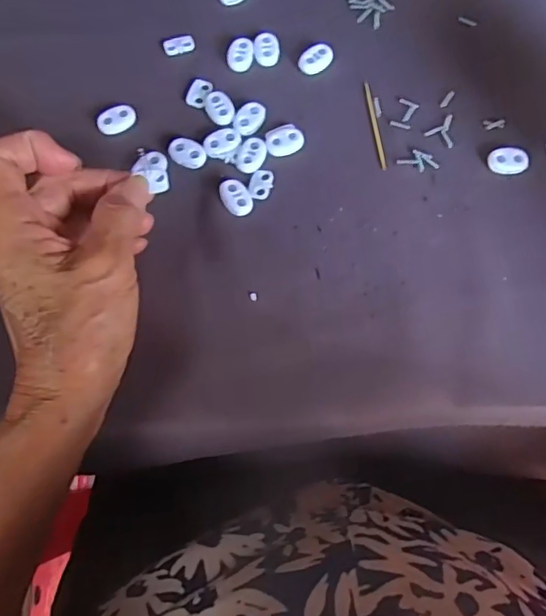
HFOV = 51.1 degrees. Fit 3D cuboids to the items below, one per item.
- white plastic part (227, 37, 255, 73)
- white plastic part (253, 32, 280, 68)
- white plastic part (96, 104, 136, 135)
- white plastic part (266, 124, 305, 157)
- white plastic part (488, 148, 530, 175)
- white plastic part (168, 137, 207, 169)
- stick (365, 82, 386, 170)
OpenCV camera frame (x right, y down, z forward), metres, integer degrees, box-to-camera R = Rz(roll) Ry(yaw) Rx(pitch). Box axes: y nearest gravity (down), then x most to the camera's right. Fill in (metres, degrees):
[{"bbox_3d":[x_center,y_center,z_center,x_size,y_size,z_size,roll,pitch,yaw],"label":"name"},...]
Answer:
[{"bbox_3d":[-0.020,-0.157,0.353,0.016,0.004,0.023,10,72,3],"label":"white plastic part"},{"bbox_3d":[-0.004,-0.161,0.355,0.016,0.004,0.022,-11,72,-4],"label":"white plastic part"},{"bbox_3d":[-0.093,-0.113,0.342,0.023,0.005,0.016,-37,76,-11],"label":"white plastic part"},{"bbox_3d":[0.007,-0.099,0.337,0.022,0.005,0.017,-15,73,-5],"label":"white plastic part"},{"bbox_3d":[0.137,-0.086,0.333,0.023,0.007,0.014,12,72,4],"label":"white plastic part"},{"bbox_3d":[-0.050,-0.090,0.333,0.022,0.004,0.016,26,74,8],"label":"white plastic part"},{"bbox_3d":[0.062,-0.110,0.341,0.004,0.004,0.060,-7,72,-2],"label":"stick"}]

